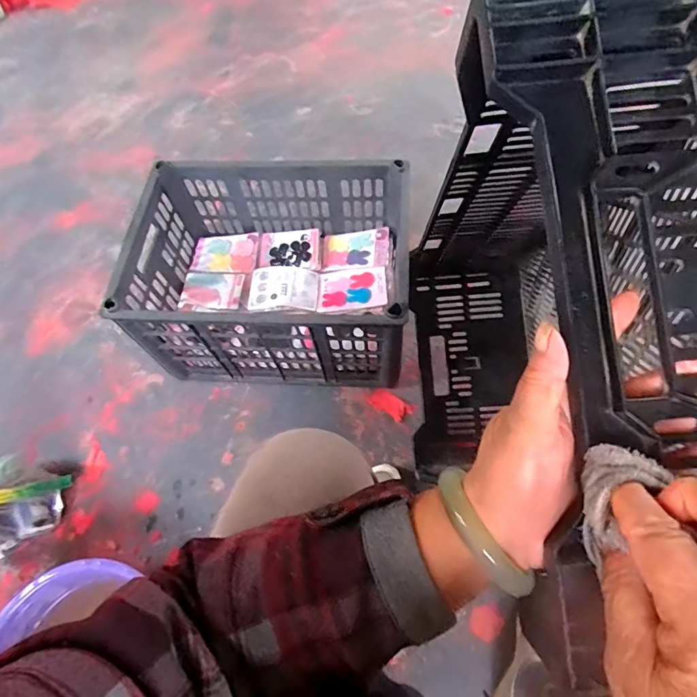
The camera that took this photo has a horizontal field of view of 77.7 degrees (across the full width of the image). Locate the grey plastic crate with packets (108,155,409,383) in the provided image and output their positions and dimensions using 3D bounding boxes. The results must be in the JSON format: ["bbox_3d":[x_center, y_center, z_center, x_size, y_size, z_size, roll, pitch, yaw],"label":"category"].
[{"bbox_3d":[-0.131,-0.139,0.817,0.450,0.248,0.321,3,65,3],"label":"grey plastic crate with packets"}]

